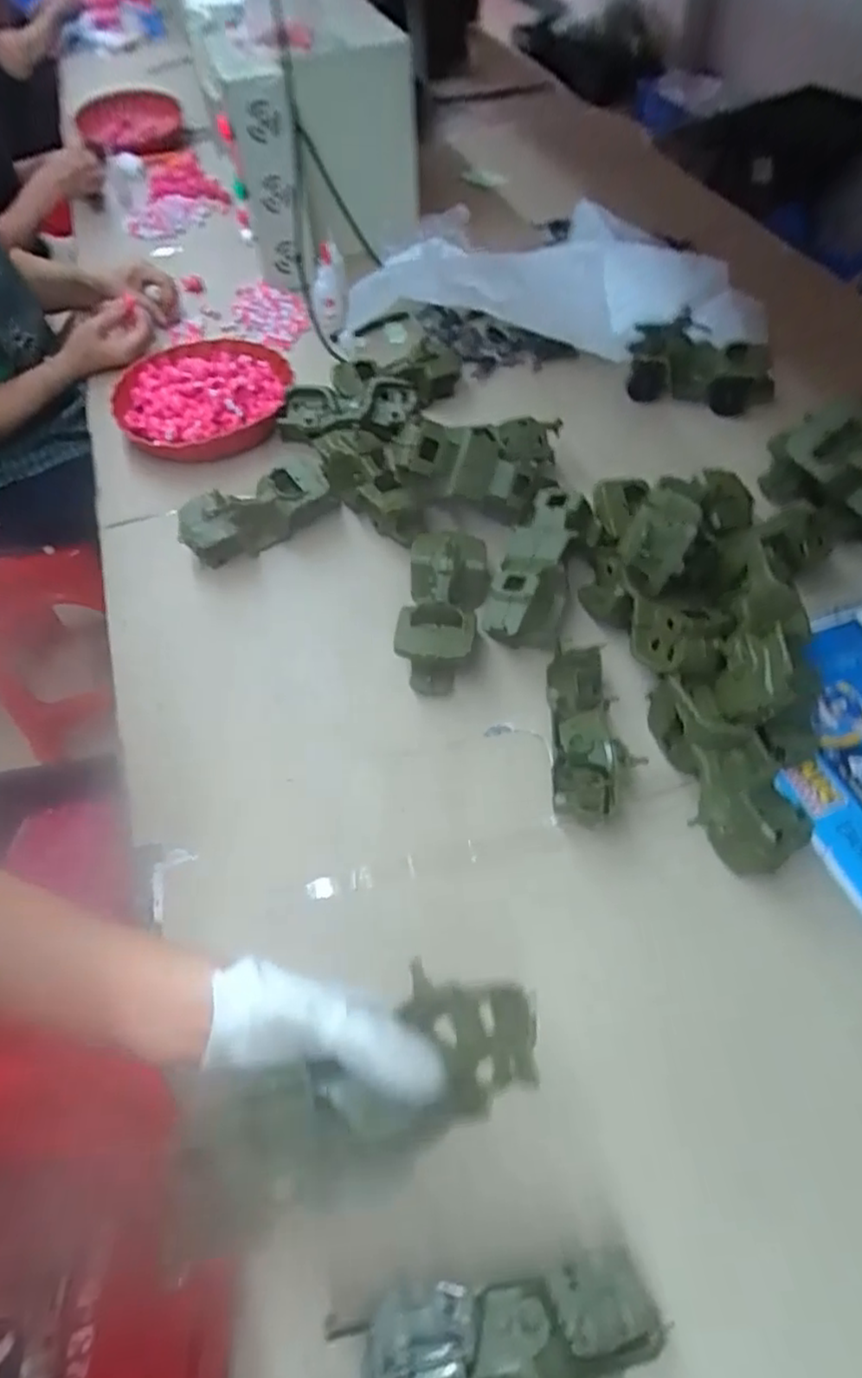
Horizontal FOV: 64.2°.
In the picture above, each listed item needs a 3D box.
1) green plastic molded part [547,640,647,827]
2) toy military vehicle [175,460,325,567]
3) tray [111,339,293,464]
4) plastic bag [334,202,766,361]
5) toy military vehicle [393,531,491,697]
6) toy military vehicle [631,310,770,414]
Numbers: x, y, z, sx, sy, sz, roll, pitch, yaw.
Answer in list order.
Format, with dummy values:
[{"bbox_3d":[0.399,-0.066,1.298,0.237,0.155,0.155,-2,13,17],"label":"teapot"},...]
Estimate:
[{"bbox_3d":[0.148,0.041,0.642,0.075,0.038,0.176,1,55,4],"label":"green plastic molded part"},{"bbox_3d":[-0.208,-0.210,0.819,0.178,0.065,0.071,-31,59,-17],"label":"toy military vehicle"},{"bbox_3d":[-0.316,-0.405,0.968,0.247,0.052,0.228,-15,56,-7],"label":"tray"},{"bbox_3d":[0.153,-0.574,0.995,0.622,0.163,0.192,13,57,12],"label":"plastic bag"},{"bbox_3d":[0.014,-0.084,0.717,0.083,0.057,0.182,4,56,6],"label":"toy military vehicle"},{"bbox_3d":[0.368,-0.443,0.935,0.191,0.089,0.095,17,58,14],"label":"toy military vehicle"}]

